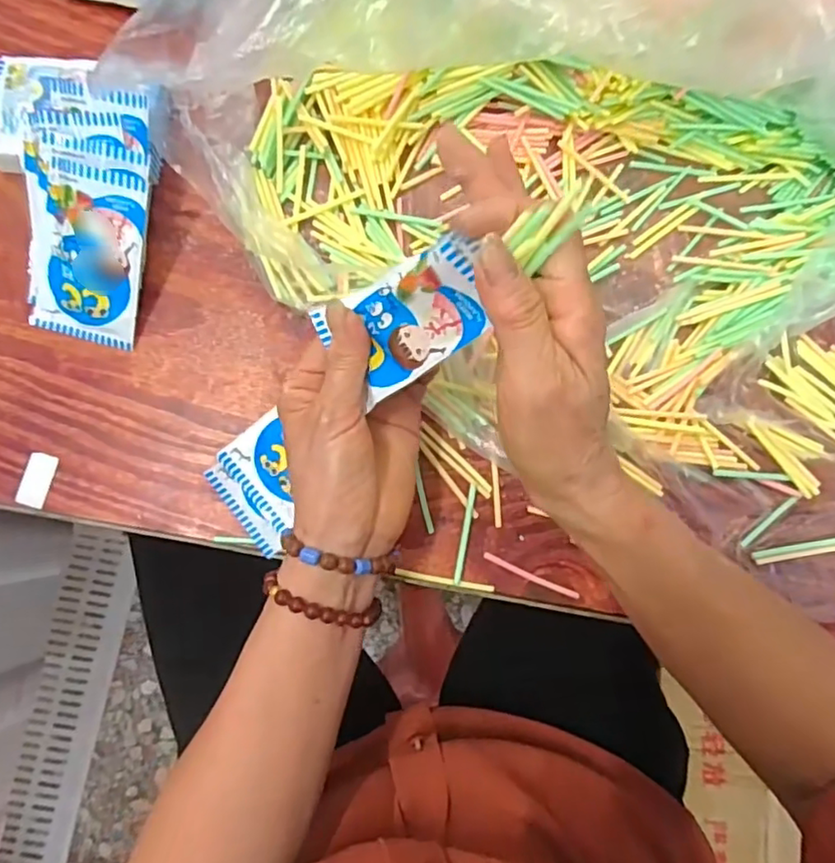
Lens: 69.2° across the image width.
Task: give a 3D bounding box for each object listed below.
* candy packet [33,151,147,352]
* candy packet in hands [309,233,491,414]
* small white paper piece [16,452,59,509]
[{"bbox_3d":[-0.204,-0.109,0.374,0.067,0.012,0.104,15,107,5],"label":"candy packet"},{"bbox_3d":[-0.006,-0.049,0.282,0.050,0.094,0.018,60,41,-16],"label":"candy packet in hands"},{"bbox_3d":[-0.236,0.030,0.374,0.016,0.004,0.033,13,82,0],"label":"small white paper piece"}]

